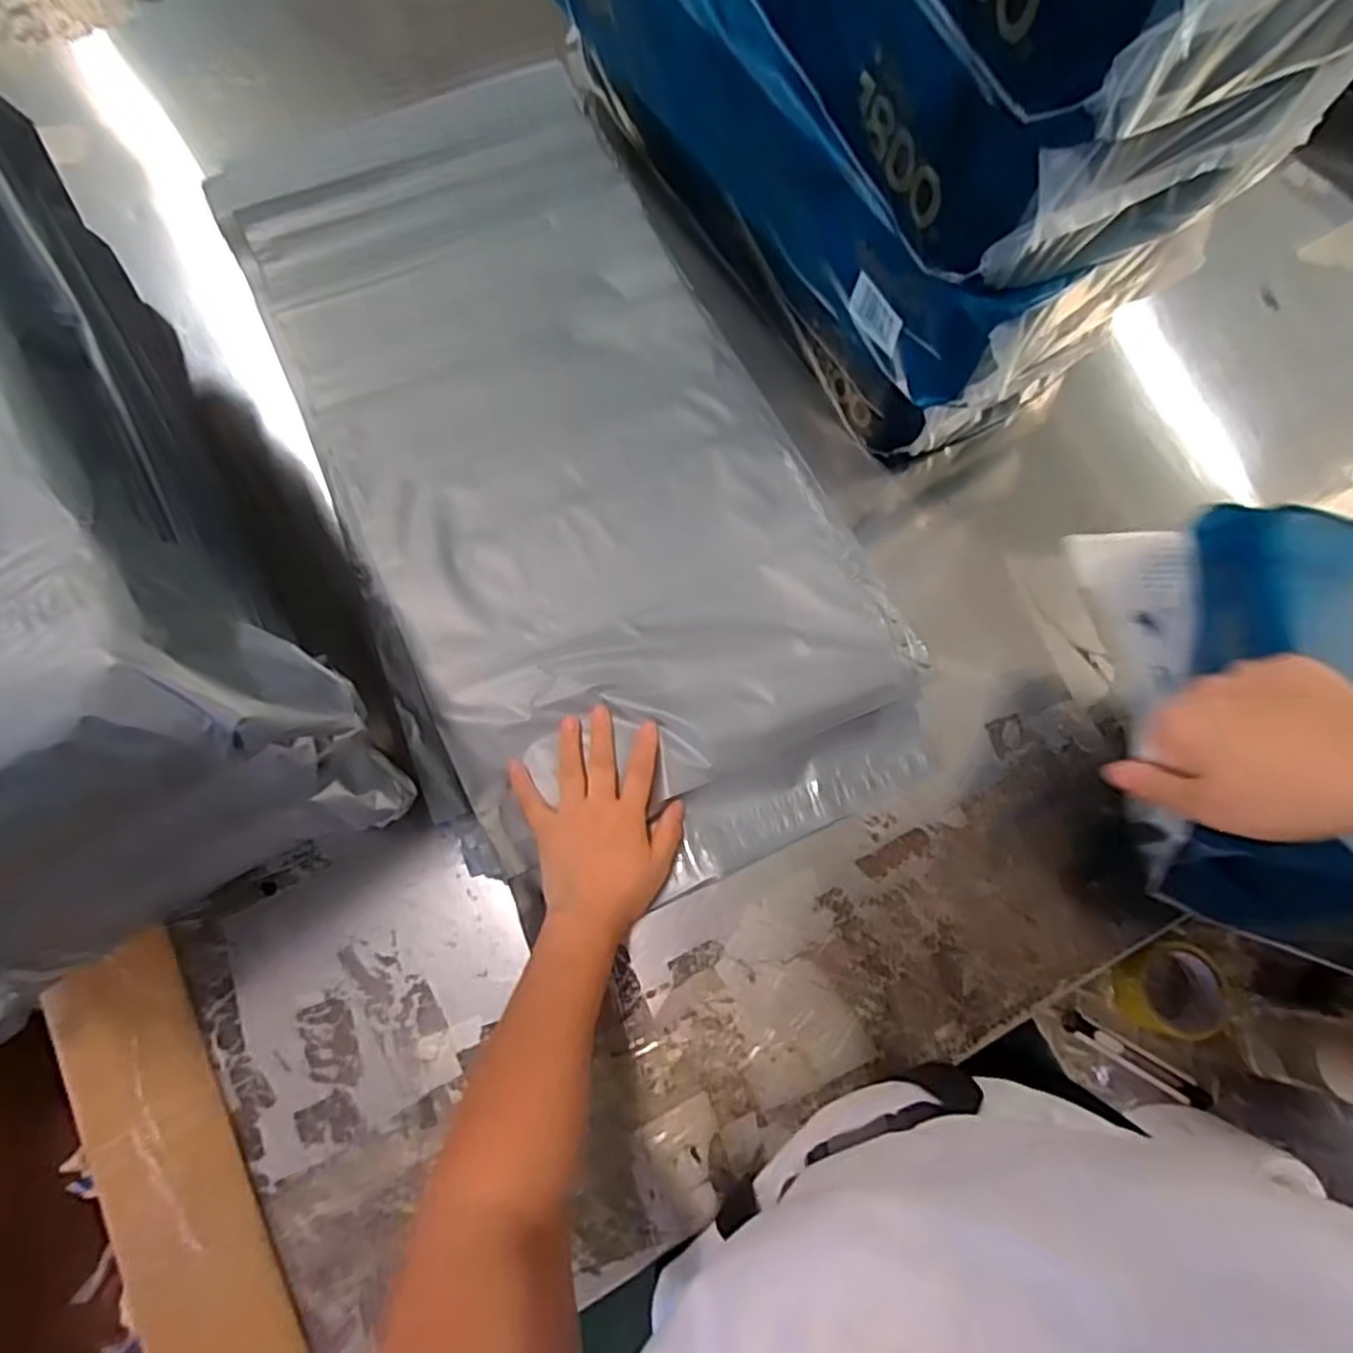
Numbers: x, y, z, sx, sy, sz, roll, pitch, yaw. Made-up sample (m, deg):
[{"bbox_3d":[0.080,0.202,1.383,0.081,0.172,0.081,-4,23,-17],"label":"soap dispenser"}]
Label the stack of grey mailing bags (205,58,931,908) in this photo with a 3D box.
[{"bbox_3d":[-0.113,-0.204,0.630,0.379,0.017,0.767,-26,78,-8],"label":"stack of grey mailing bags"}]

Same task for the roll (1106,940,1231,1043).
[{"bbox_3d":[0.542,0.344,0.807,0.114,0.066,0.105,12,75,2],"label":"roll"}]

